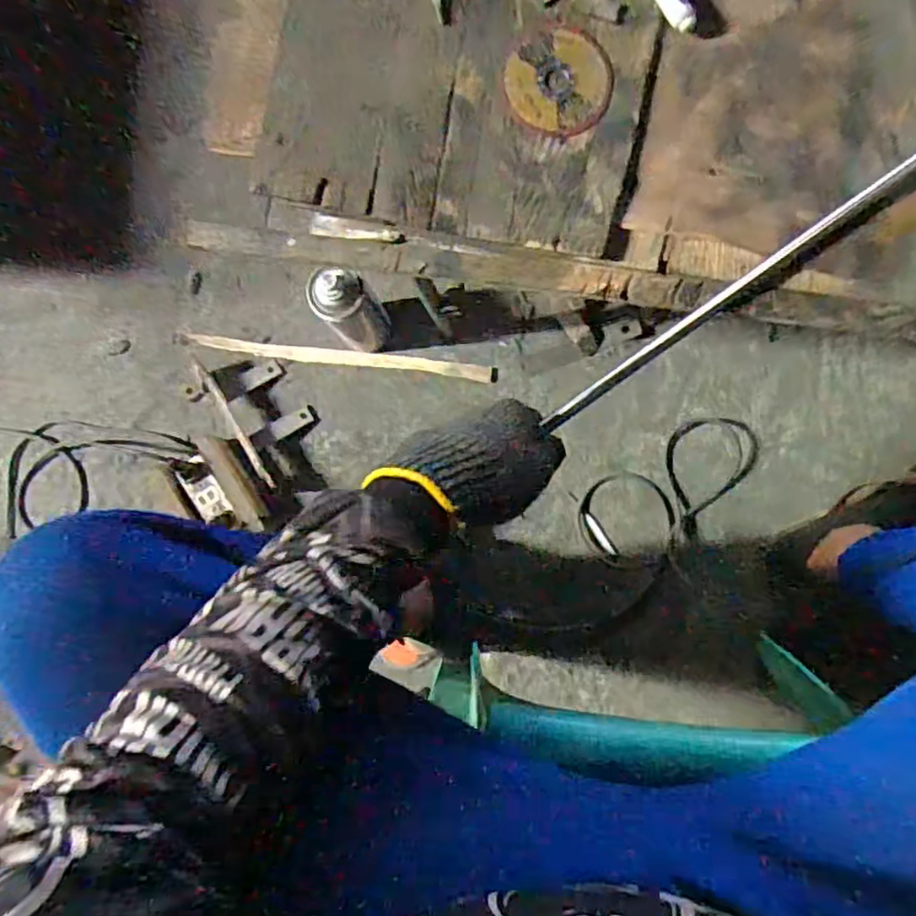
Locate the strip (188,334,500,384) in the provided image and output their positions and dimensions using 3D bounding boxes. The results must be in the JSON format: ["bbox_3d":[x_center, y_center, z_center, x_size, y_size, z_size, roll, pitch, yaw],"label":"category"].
[{"bbox_3d":[-0.158,-0.133,0.873,0.415,0.024,0.023,6,87,5],"label":"strip"}]

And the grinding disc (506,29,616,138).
[{"bbox_3d":[0.068,-0.252,0.449,0.070,0.007,0.070,0,87,4],"label":"grinding disc"}]

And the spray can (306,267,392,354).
[{"bbox_3d":[-0.119,-0.165,0.771,0.061,0.177,0.066,0,87,4],"label":"spray can"}]

